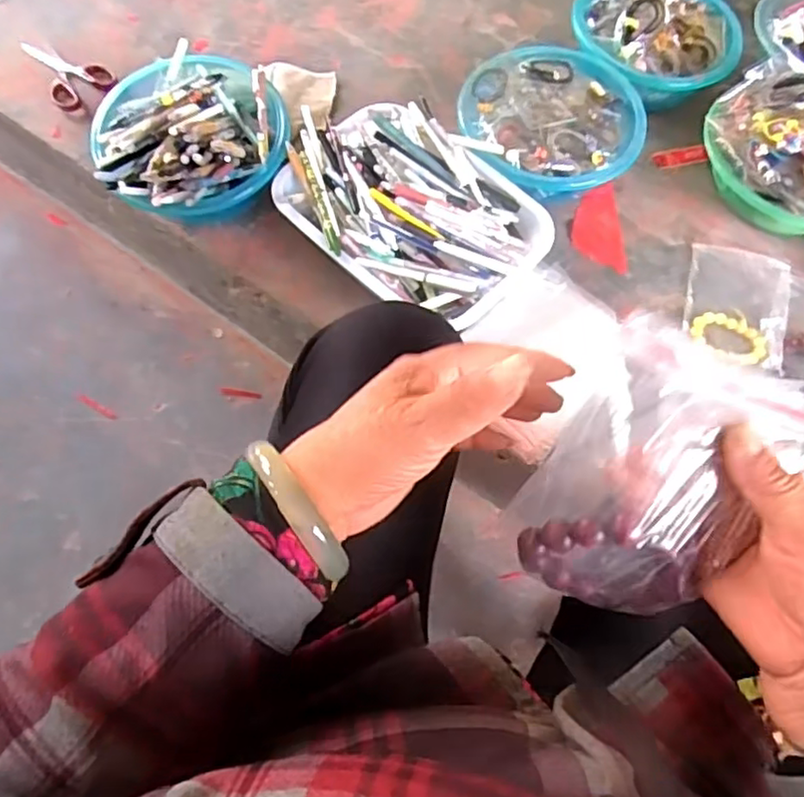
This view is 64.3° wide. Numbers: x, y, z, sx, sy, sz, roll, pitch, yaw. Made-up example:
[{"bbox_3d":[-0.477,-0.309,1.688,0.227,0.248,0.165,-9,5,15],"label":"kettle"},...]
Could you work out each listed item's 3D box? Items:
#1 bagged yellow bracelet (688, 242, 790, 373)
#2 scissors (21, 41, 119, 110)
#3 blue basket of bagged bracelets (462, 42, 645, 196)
[{"bbox_3d":[0.395,-0.107,0.754,0.112,0.019,0.153,15,67,3],"label":"bagged yellow bracelet"},{"bbox_3d":[-0.457,-0.449,0.868,0.085,0.008,0.144,-39,74,-18],"label":"scissors"},{"bbox_3d":[0.179,-0.343,0.809,0.213,0.082,0.201,1,66,-3],"label":"blue basket of bagged bracelets"}]

